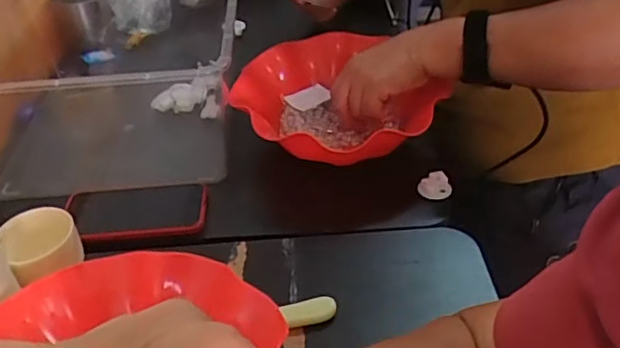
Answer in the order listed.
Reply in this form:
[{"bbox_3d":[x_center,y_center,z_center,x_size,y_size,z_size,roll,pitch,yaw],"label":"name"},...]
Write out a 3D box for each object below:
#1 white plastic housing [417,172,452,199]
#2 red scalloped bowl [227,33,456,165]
[{"bbox_3d":[0.126,0.013,0.588,0.031,0.027,0.008,-24,-5,5],"label":"white plastic housing"},{"bbox_3d":[0.035,-0.075,0.665,0.220,0.083,0.220,-2,40,2],"label":"red scalloped bowl"}]

